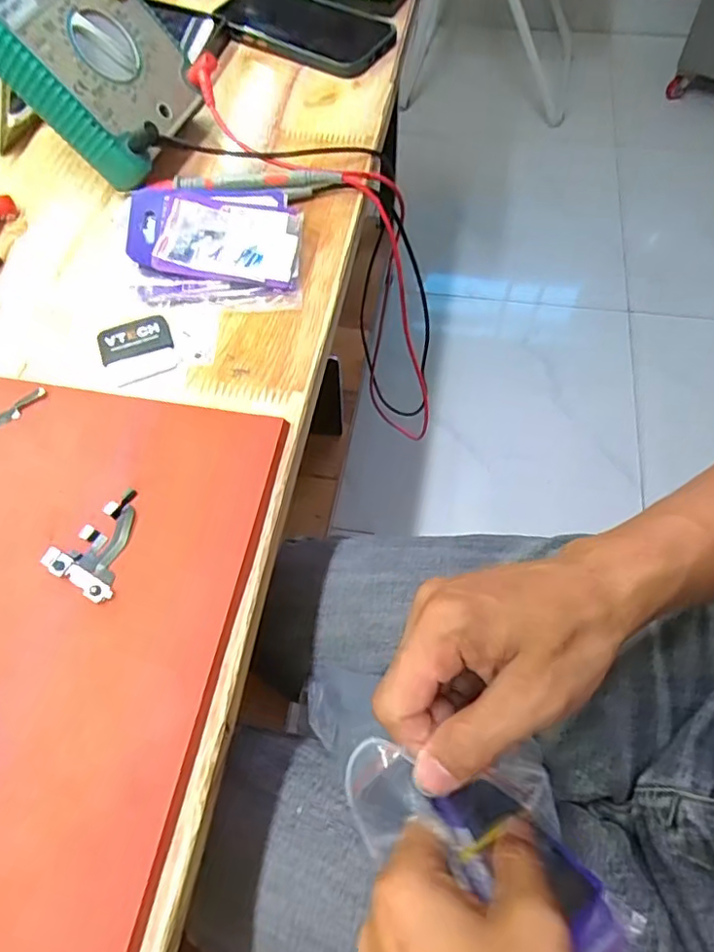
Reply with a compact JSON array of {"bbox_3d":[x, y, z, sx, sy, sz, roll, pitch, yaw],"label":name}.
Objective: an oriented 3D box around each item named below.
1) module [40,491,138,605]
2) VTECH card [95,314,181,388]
[{"bbox_3d":[-0.113,0.030,0.264,0.035,0.005,0.048,28,65,14],"label":"module"},{"bbox_3d":[-0.125,-0.072,0.331,0.040,0.009,0.039,-22,64,-12],"label":"VTECH card"}]

